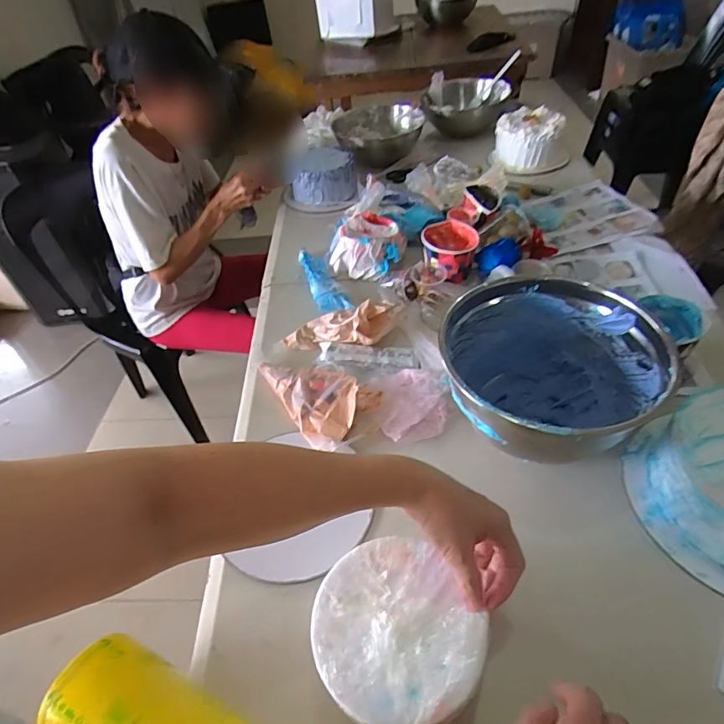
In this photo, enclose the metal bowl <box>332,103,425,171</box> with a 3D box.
[{"bbox_3d":[0.044,-0.594,1.233,0.232,0.095,0.199,-3,45,4],"label":"metal bowl"}]

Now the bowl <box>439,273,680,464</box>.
[{"bbox_3d":[0.217,0.013,0.579,0.231,0.127,0.230,-3,45,3],"label":"bowl"}]

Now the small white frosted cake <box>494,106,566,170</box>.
[{"bbox_3d":[0.389,-0.520,1.105,0.152,0.098,0.111,10,48,16],"label":"small white frosted cake"}]

